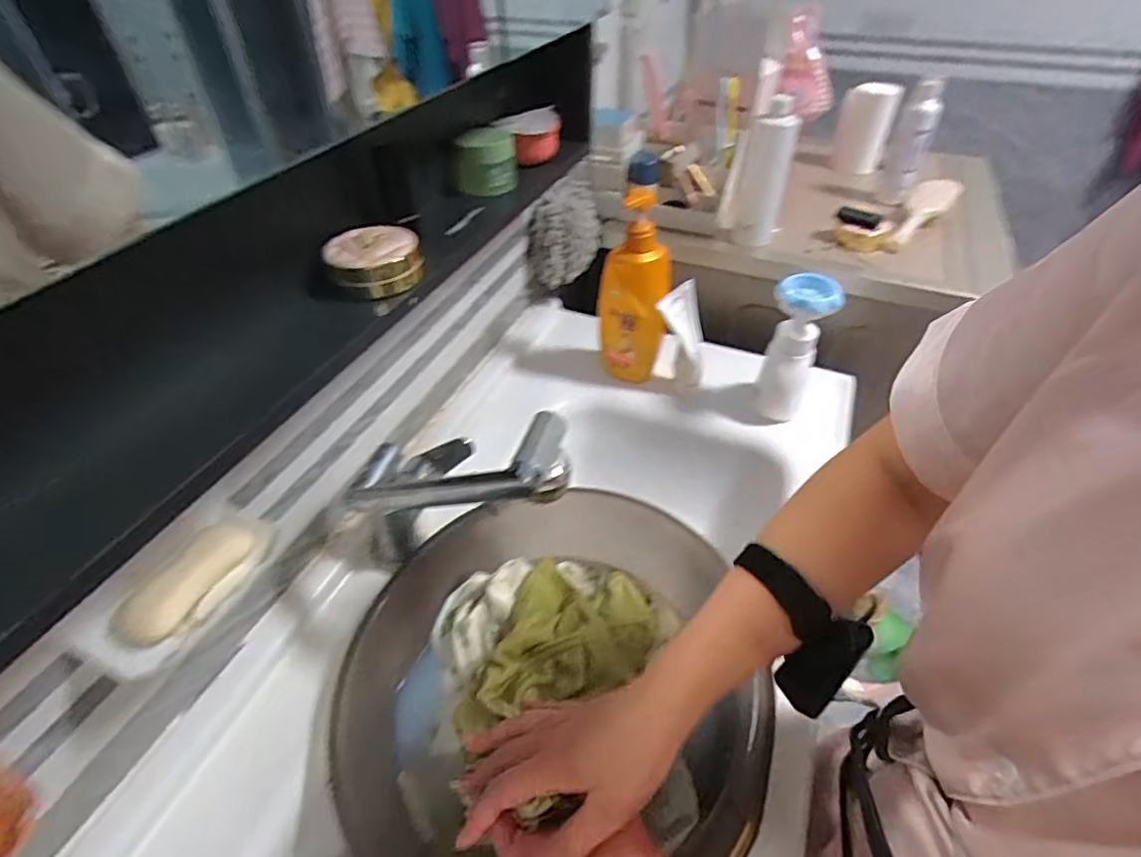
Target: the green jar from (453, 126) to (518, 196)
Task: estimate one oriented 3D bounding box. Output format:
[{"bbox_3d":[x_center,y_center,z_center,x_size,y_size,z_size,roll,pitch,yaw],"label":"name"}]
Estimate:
[{"bbox_3d":[-0.092,-0.293,0.610,0.063,0.056,0.058,-5,44,-5],"label":"green jar"}]

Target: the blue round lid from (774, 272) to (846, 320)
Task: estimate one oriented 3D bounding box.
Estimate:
[{"bbox_3d":[0.286,-0.159,0.675,0.068,0.027,0.061,-5,44,-5],"label":"blue round lid"}]

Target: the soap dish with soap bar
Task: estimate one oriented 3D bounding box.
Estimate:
[{"bbox_3d":[-0.276,0.111,0.403,0.061,0.030,0.128,16,47,17],"label":"soap dish with soap bar"}]

